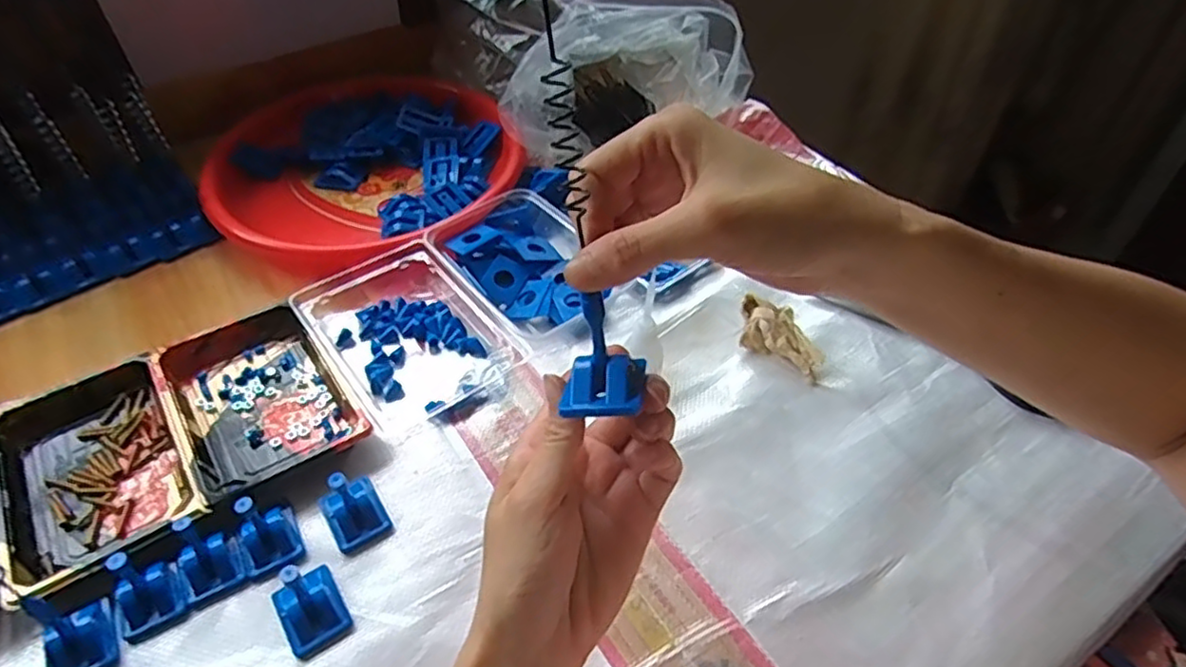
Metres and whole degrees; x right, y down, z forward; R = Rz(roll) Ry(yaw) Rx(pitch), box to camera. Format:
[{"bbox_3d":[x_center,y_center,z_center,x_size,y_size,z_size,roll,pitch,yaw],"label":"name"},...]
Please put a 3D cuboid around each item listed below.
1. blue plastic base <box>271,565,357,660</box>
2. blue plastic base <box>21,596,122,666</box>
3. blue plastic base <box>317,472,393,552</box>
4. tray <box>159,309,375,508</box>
[{"bbox_3d":[-0.161,0.147,0.379,0.034,0.043,0.043,-29,52,-24],"label":"blue plastic base"},{"bbox_3d":[-0.285,0.161,0.369,0.034,0.047,0.042,-23,50,-20],"label":"blue plastic base"},{"bbox_3d":[-0.151,0.102,0.422,0.035,0.045,0.042,-27,52,-23],"label":"blue plastic base"},{"bbox_3d":[-0.240,0.044,0.493,0.105,0.023,0.161,-28,52,-23],"label":"tray"}]

